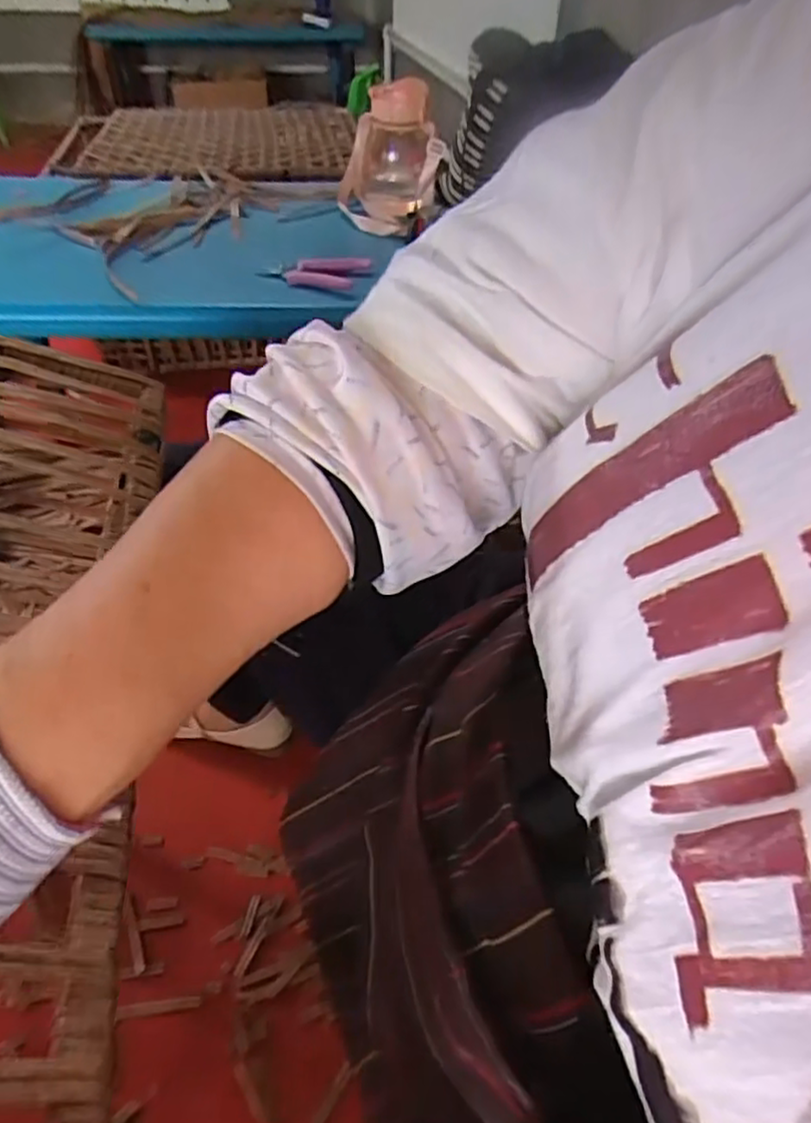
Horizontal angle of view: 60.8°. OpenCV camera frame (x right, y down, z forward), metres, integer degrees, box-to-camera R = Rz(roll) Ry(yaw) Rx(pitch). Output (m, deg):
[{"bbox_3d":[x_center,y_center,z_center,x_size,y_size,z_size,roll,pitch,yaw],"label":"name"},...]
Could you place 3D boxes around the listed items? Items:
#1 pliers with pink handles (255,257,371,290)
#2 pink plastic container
[{"bbox_3d":[-0.117,-0.366,0.878,0.140,0.031,0.050,2,43,-4],"label":"pliers with pink handles"},{"bbox_3d":[-0.020,-0.575,0.973,0.136,0.179,0.118,1,43,-3],"label":"pink plastic container"}]

